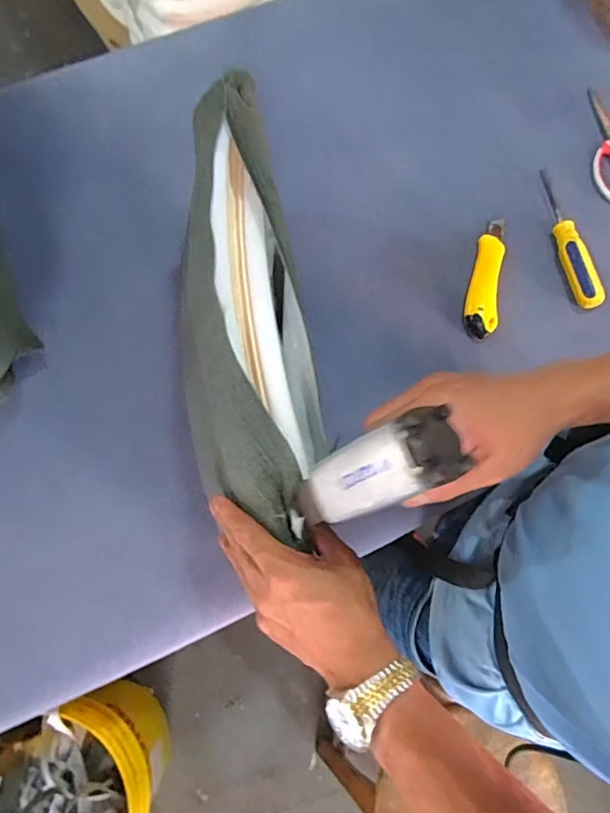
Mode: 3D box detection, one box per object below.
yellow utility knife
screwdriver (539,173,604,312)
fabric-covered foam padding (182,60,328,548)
[{"bbox_3d":[0.226,-0.163,0.620,0.036,0.020,0.170,14,74,2],"label":"yellow utility knife"},{"bbox_3d":[0.328,-0.213,0.628,0.026,0.030,0.194,-10,74,-5],"label":"screwdriver"},{"bbox_3d":[-0.045,-0.091,0.393,0.097,0.074,0.375,-6,81,-2],"label":"fabric-covered foam padding"}]

